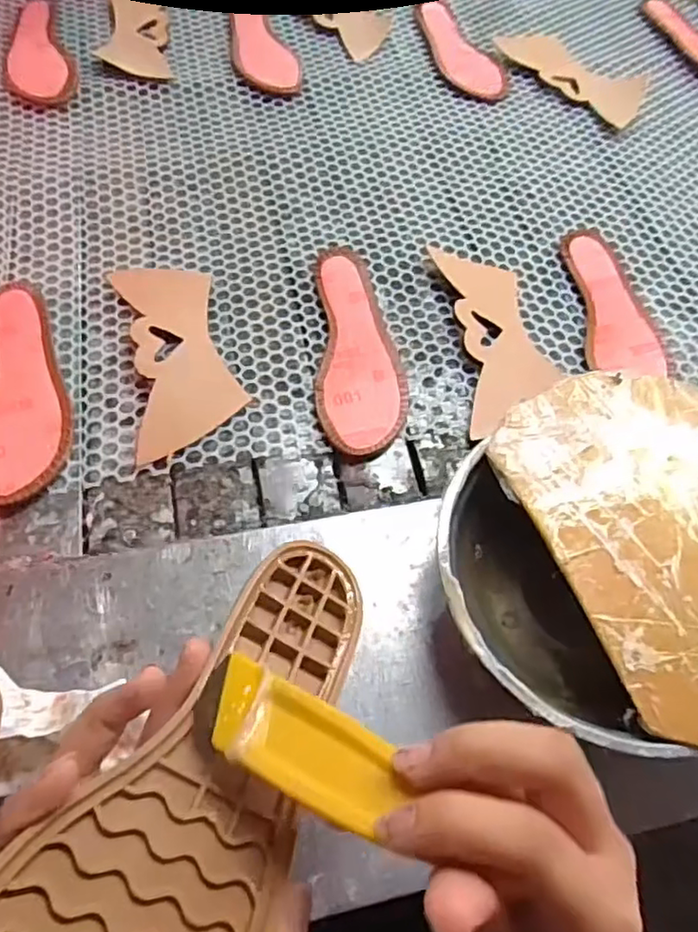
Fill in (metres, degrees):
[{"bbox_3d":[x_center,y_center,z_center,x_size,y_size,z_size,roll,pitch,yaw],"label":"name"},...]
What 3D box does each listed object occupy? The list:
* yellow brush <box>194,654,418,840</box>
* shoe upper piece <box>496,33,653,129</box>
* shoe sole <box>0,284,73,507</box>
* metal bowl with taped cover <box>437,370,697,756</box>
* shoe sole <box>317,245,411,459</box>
[{"bbox_3d":[-0.020,0.095,0.220,0.082,0.011,0.032,21,61,28],"label":"yellow brush"},{"bbox_3d":[0.290,-0.499,0.794,0.105,0.005,0.216,-34,66,-18],"label":"shoe upper piece"},{"bbox_3d":[-0.270,-0.067,0.520,0.074,0.017,0.216,-7,63,-7],"label":"shoe sole"},{"bbox_3d":[0.183,0.058,0.417,0.247,0.072,0.234,1,62,-3],"label":"metal bowl with taped cover"},{"bbox_3d":[0.009,-0.111,0.565,0.073,0.015,0.223,-1,63,-4],"label":"shoe sole"}]

